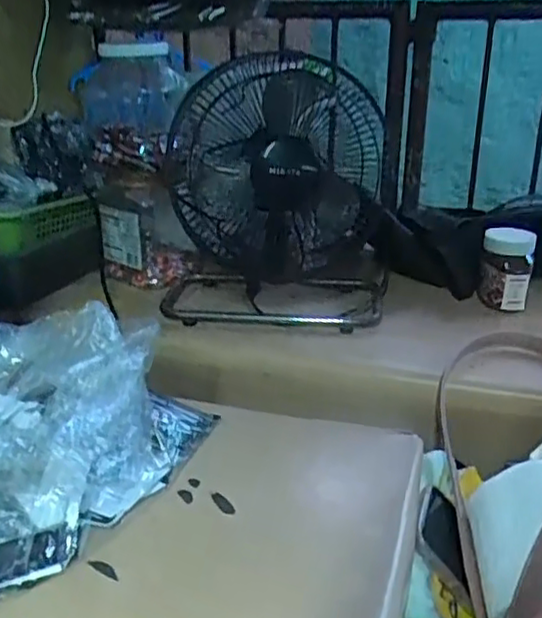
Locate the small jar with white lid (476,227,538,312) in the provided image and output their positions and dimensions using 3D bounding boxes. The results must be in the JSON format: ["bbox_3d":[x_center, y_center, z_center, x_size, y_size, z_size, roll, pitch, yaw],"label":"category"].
[{"bbox_3d":[0.312,-0.058,0.874,0.066,0.089,0.055,9,24,23],"label":"small jar with white lid"}]

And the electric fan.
[{"bbox_3d":[0.003,-0.146,0.835,0.283,0.299,0.161,1,23,3],"label":"electric fan"}]

